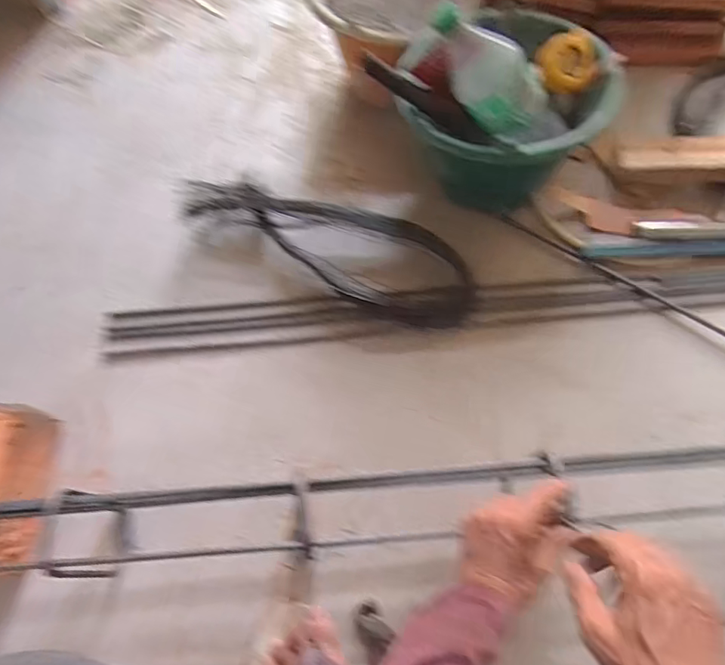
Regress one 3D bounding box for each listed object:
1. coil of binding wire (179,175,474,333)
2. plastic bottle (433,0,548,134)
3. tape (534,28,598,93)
[{"bbox_3d":[-0.051,-0.136,0.761,0.472,0.046,0.140,26,72,12],"label":"coil of binding wire"},{"bbox_3d":[0.152,-0.320,0.591,0.183,0.089,0.076,33,67,-32],"label":"plastic bottle"},{"bbox_3d":[0.271,-0.359,0.664,0.070,0.020,0.070,-1,104,-3],"label":"tape"}]

